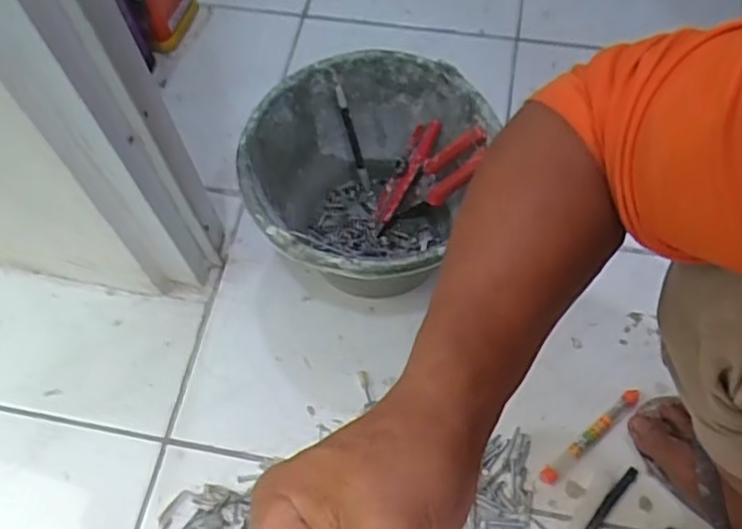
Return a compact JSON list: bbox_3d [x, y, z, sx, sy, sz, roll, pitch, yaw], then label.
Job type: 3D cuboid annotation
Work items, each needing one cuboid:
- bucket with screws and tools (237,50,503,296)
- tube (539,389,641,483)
[{"bbox_3d":[-0.006,-0.069,0.715,0.225,0.184,0.241,21,66,12],"label":"bucket with screws and tools"},{"bbox_3d":[0.218,0.169,0.659,0.133,0.009,0.015,-37,68,-16],"label":"tube"}]

